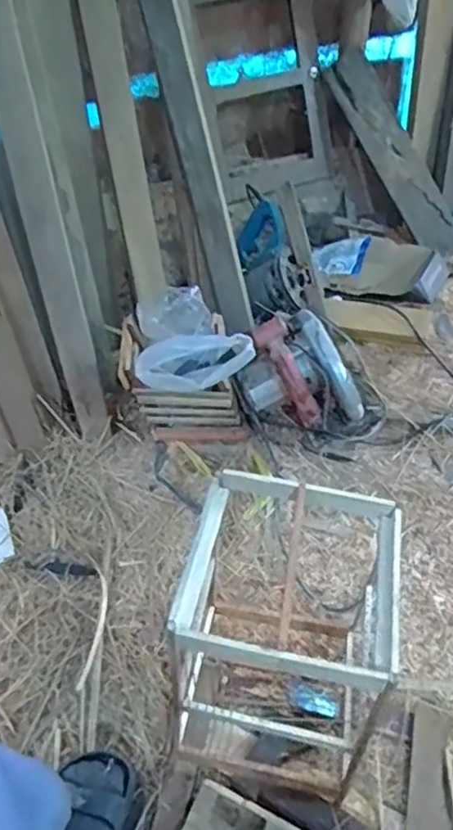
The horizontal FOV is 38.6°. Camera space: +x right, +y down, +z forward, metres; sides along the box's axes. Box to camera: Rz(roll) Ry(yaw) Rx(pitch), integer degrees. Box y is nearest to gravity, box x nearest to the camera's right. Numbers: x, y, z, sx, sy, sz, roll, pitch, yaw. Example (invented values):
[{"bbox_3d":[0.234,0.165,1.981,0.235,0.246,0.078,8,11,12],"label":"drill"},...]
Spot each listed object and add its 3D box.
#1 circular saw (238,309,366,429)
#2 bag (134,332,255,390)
[{"bbox_3d":[0.137,-0.057,1.242,0.166,0.202,0.229,-26,48,-25],"label":"circular saw"},{"bbox_3d":[-0.054,-0.092,1.151,0.215,0.098,0.078,-8,43,12],"label":"bag"}]

